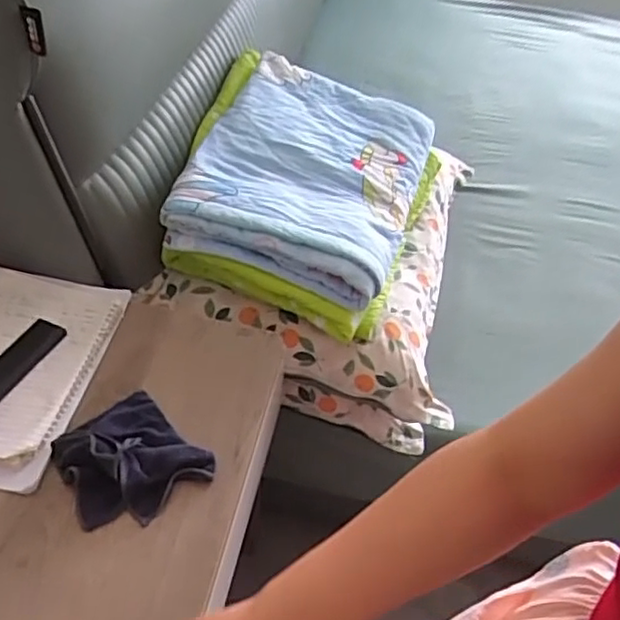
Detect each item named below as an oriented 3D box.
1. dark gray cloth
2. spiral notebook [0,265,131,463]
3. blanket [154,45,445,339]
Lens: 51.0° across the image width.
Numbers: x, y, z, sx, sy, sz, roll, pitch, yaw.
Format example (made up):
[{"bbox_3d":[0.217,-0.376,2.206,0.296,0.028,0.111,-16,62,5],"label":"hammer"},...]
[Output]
[{"bbox_3d":[-0.200,0.156,0.708,0.136,0.033,0.137,-29,57,-28],"label":"dark gray cloth"},{"bbox_3d":[-0.360,0.054,0.786,0.190,0.021,0.262,10,48,3],"label":"spiral notebook"},{"bbox_3d":[-0.013,-0.200,1.029,0.355,0.163,0.430,17,48,10],"label":"blanket"}]

